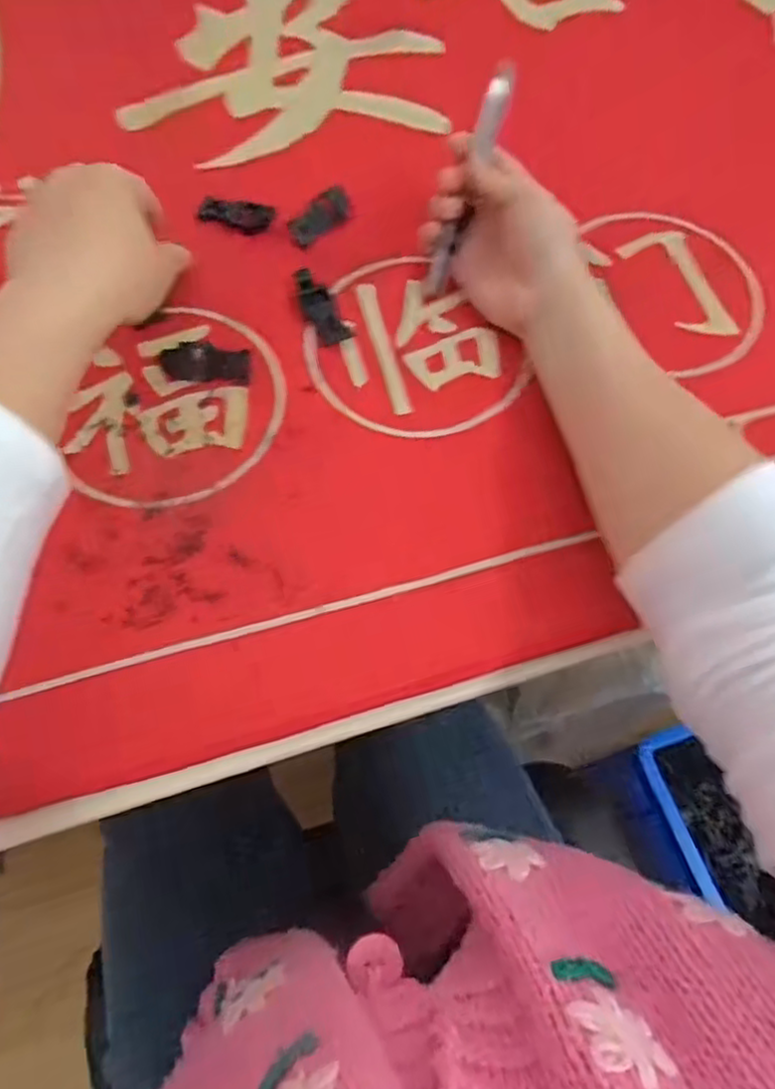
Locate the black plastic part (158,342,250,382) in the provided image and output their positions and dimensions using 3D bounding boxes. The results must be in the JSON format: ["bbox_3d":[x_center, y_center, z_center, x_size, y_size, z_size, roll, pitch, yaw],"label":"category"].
[{"bbox_3d":[-0.107,-0.106,0.384,0.053,0.014,0.017,5,67,2],"label":"black plastic part"}]

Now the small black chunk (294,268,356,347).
[{"bbox_3d":[-0.040,-0.146,0.407,0.022,0.012,0.050,-23,69,-10],"label":"small black chunk"}]

